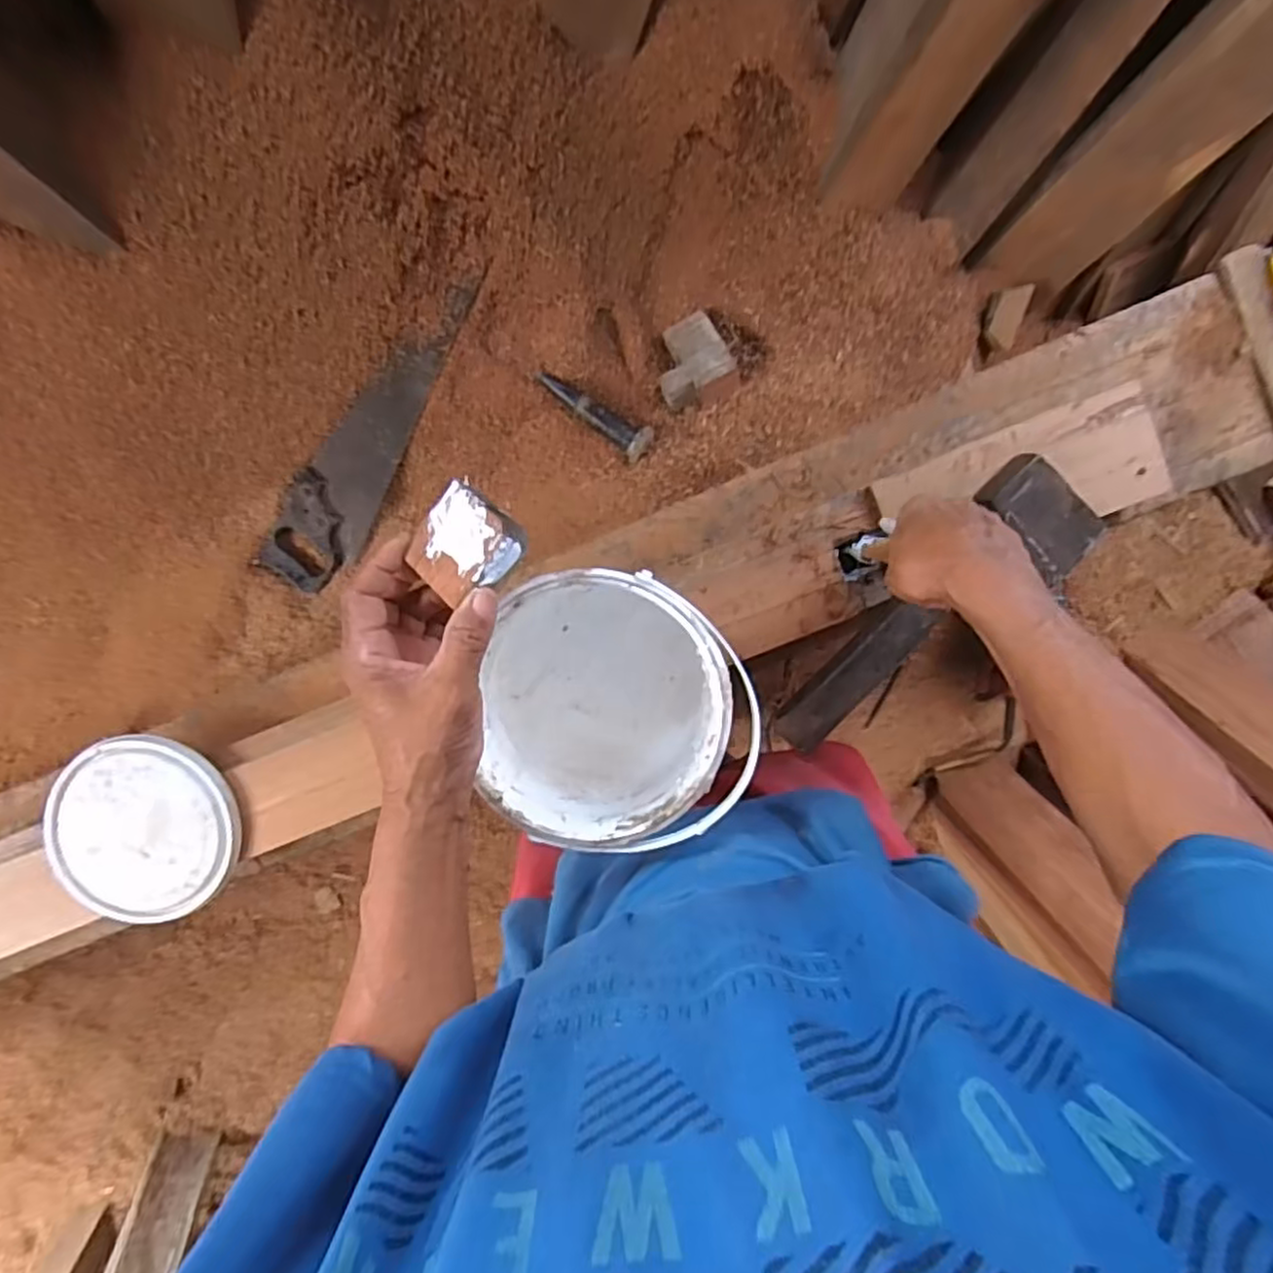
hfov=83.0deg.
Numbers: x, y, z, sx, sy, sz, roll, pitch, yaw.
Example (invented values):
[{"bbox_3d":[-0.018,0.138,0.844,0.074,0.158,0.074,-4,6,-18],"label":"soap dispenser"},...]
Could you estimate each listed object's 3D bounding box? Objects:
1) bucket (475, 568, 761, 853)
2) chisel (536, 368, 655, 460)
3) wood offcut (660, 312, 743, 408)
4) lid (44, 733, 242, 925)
[{"bbox_3d":[-0.023,0.041,0.552,0.190,0.174,0.183,0,99,1],"label":"bucket"},{"bbox_3d":[-0.055,-0.273,0.894,0.156,0.032,0.042,28,98,-3],"label":"chisel"},{"bbox_3d":[0.069,-0.343,0.899,0.093,0.048,0.100,-29,97,5],"label":"wood offcut"},{"bbox_3d":[-0.460,0.183,0.669,0.169,0.020,0.178,0,99,1],"label":"lid"}]

